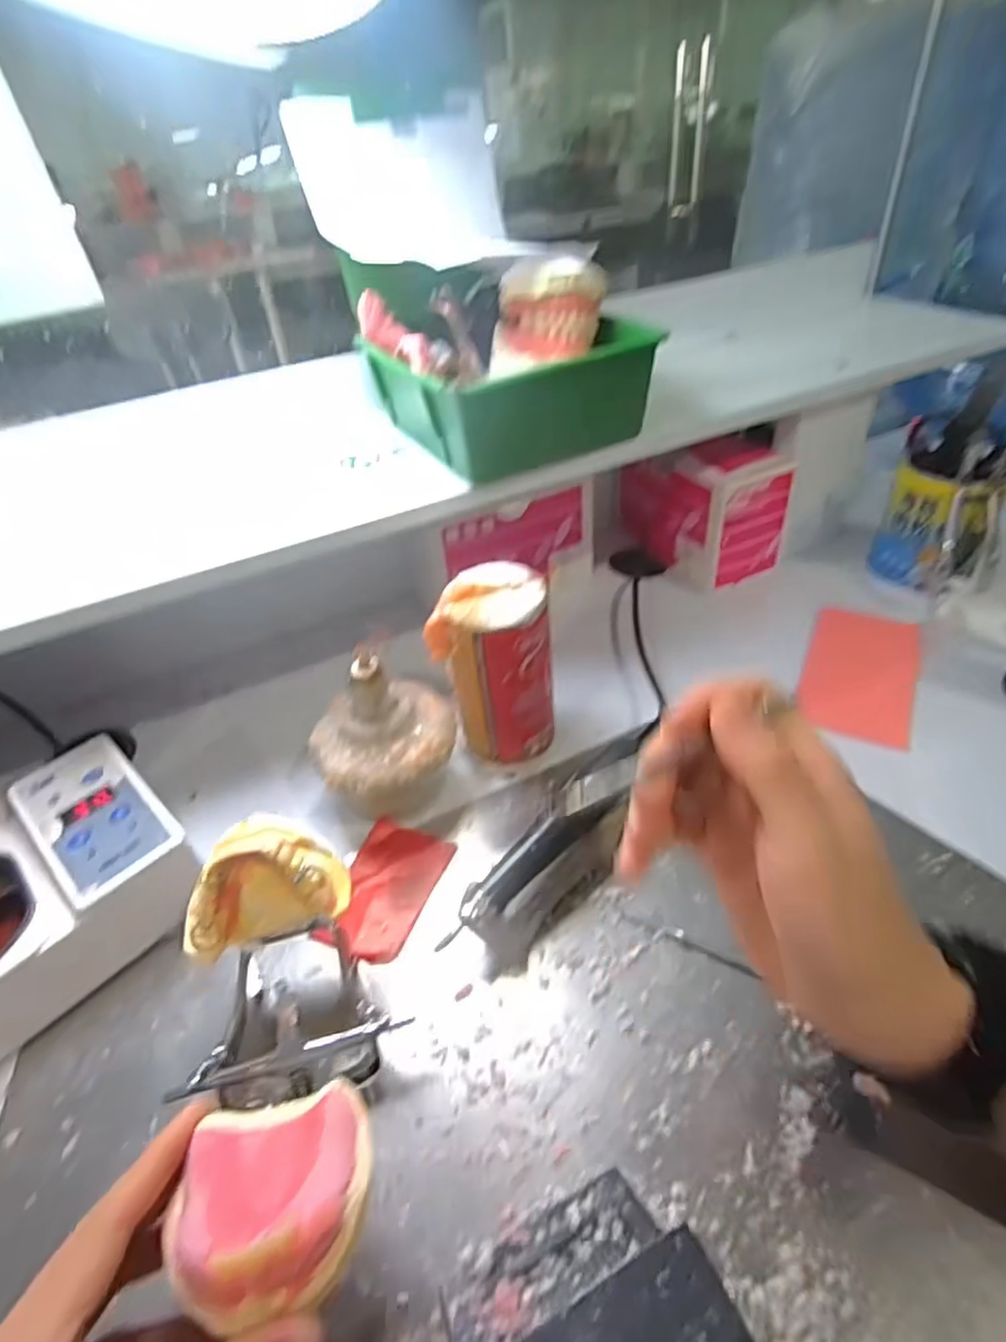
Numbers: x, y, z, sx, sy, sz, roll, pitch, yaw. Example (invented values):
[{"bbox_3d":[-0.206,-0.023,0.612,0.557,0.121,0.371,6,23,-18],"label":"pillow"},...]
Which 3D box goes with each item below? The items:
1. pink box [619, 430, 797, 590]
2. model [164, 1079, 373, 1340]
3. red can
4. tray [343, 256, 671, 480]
[{"bbox_3d":[0.183,-0.156,0.603,0.087,0.107,0.132,-25,43,-21],"label":"pink box"},{"bbox_3d":[-0.079,0.187,0.232,0.061,0.030,0.061,-10,12,-10],"label":"model"},{"bbox_3d":[-0.005,-0.002,0.423,0.071,0.118,0.056,-6,40,1],"label":"red can"},{"bbox_3d":[0.000,-0.214,0.455,0.157,0.097,0.158,-21,42,-16],"label":"tray"}]

